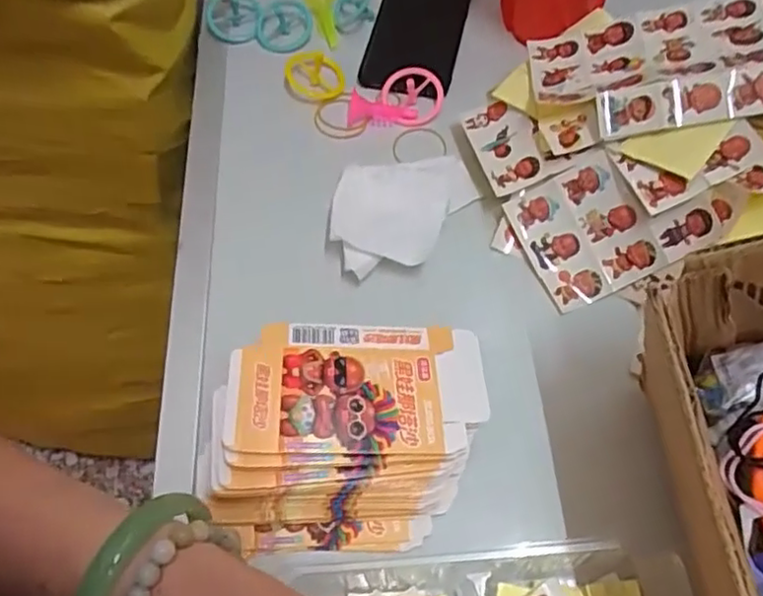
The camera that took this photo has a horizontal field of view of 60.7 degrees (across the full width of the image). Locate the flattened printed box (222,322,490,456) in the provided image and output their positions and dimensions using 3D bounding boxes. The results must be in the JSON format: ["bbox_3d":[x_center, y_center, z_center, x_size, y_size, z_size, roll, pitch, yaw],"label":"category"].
[{"bbox_3d":[-0.012,0.049,0.373,0.146,0.005,0.082,1,54,-9],"label":"flattened printed box"}]

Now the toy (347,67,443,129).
[{"bbox_3d":[0.011,-0.161,0.526,0.075,0.025,0.040,1,62,1],"label":"toy"}]

